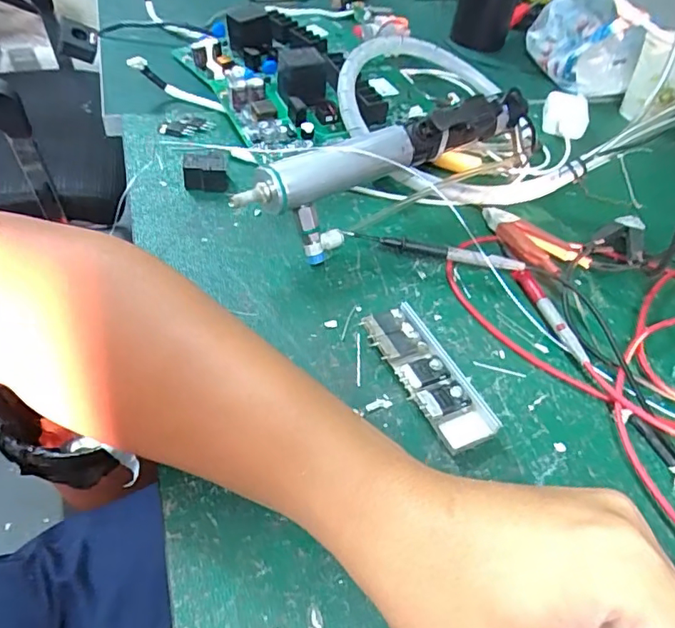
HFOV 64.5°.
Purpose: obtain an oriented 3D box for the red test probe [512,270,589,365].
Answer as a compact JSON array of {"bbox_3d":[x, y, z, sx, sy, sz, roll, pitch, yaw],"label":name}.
[{"bbox_3d":[0.142,0.001,0.356,0.011,0.014,0.084,-7,48,-14],"label":"red test probe"}]

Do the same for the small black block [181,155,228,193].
[{"bbox_3d":[-0.102,-0.109,0.415,0.033,0.022,0.024,-5,47,-12],"label":"small black block"}]

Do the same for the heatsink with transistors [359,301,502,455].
[{"bbox_3d":[0.051,0.035,0.307,0.036,0.016,0.095,-21,52,-24],"label":"heatsink with transistors"}]

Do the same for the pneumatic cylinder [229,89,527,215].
[{"bbox_3d":[0.049,-0.120,0.380,0.260,0.041,0.028,-21,52,-25],"label":"pneumatic cylinder"}]

